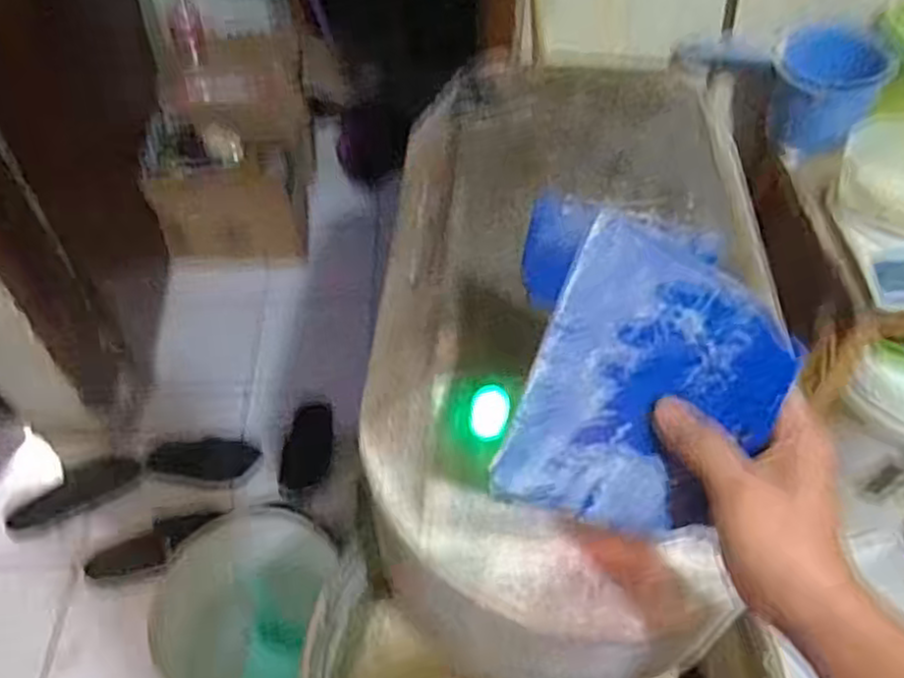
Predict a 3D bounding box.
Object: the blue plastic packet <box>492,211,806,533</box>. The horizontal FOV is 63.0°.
[{"bbox_3d":[0.108,0.032,0.411,0.125,0.010,0.168,24,105,13],"label":"blue plastic packet"}]

